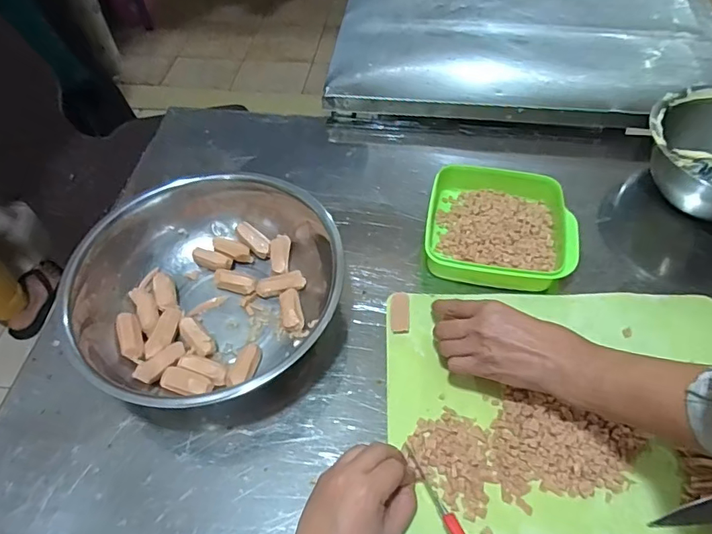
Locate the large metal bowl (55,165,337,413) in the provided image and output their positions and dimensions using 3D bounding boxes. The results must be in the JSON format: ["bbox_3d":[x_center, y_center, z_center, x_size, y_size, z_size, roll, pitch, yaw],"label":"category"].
[{"bbox_3d":[-0.141,0.022,0.489,0.253,0.088,0.246,-1,56,1],"label":"large metal bowl"}]

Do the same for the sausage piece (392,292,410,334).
[{"bbox_3d":[0.047,0.047,0.511,0.018,0.004,0.048,3,56,3],"label":"sausage piece"}]

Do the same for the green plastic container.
[{"bbox_3d":[0.162,-0.046,0.556,0.156,0.040,0.152,9,56,7],"label":"green plastic container"}]

